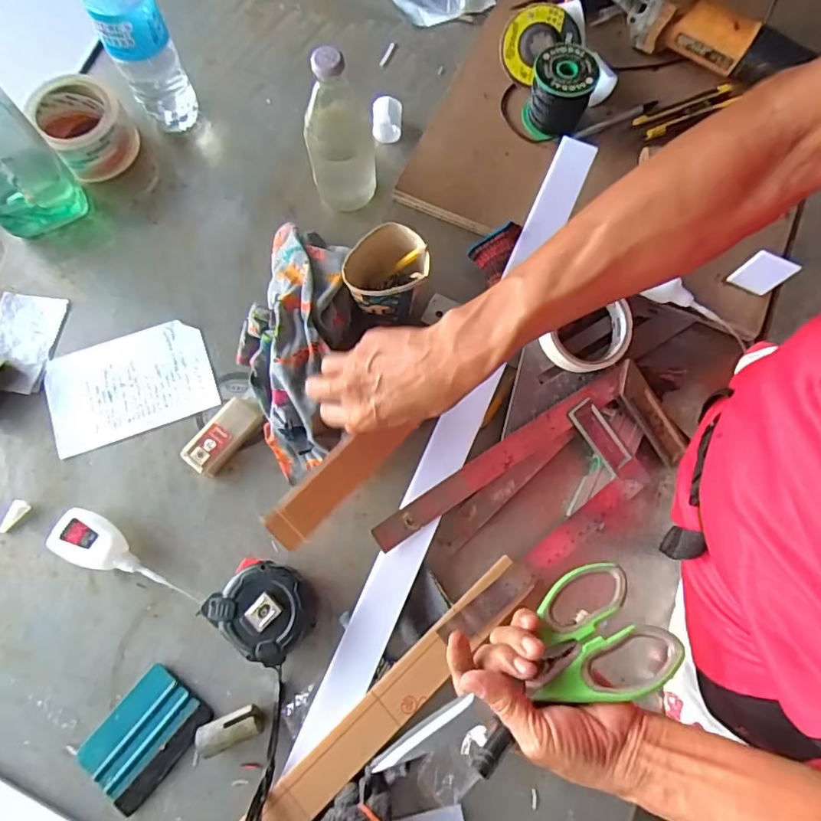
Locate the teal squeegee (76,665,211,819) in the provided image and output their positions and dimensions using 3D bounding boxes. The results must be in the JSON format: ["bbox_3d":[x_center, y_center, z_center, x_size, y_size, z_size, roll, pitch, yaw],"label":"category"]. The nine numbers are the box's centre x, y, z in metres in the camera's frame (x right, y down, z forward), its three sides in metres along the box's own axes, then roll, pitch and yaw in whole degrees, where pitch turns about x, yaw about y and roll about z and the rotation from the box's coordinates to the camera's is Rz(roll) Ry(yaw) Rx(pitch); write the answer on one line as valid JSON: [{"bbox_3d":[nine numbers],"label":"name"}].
[{"bbox_3d":[-0.230,0.281,0.475,0.071,0.007,0.098,38,78,10],"label":"teal squeegee"}]

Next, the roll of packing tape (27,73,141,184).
[{"bbox_3d":[-0.366,-0.321,0.623,0.087,0.065,0.091,0,74,0],"label":"roll of packing tape"}]

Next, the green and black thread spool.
[{"bbox_3d":[0.167,-0.357,0.611,0.064,0.062,0.070,0,74,0],"label":"green and black thread spool"}]

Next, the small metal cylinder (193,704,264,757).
[{"bbox_3d":[-0.153,0.271,0.468,0.052,0.021,0.025,-23,75,-6],"label":"small metal cylinder"}]

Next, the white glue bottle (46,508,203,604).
[{"bbox_3d":[-0.260,0.133,0.509,0.139,0.030,0.044,19,75,6],"label":"white glue bottle"}]

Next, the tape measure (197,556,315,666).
[{"bbox_3d":[-0.130,0.174,0.489,0.090,0.043,0.085,37,78,10],"label":"tape measure"}]

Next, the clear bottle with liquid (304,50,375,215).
[{"bbox_3d":[-0.073,-0.279,0.553,0.068,0.173,0.063,-5,74,-1],"label":"clear bottle with liquid"}]

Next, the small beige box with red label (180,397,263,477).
[{"bbox_3d":[-0.185,0.025,0.546,0.039,0.020,0.081,37,78,10],"label":"small beige box with red label"}]

